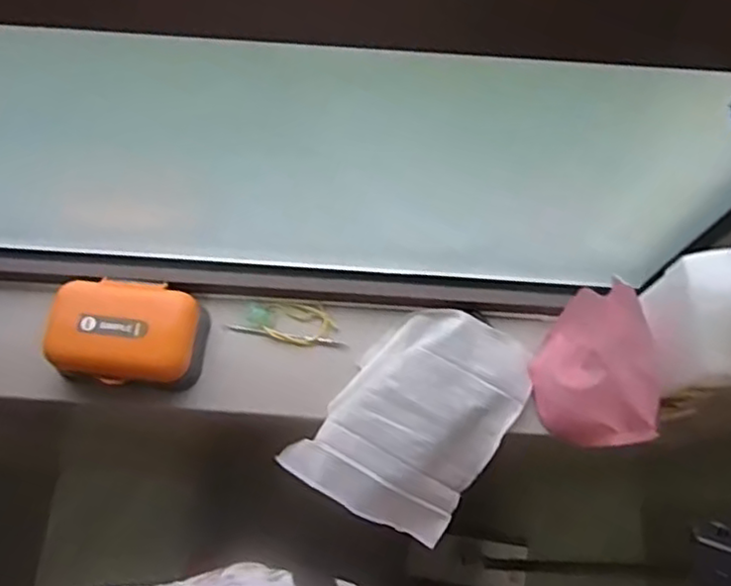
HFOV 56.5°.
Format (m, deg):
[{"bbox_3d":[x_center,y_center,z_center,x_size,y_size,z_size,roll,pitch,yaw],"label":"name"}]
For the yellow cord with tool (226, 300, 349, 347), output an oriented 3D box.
[{"bbox_3d":[-0.068,0.025,0.610,0.100,0.013,0.038,9,71,2],"label":"yellow cord with tool"}]

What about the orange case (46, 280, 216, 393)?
[{"bbox_3d":[-0.200,0.034,0.583,0.117,0.055,0.085,8,71,2],"label":"orange case"}]

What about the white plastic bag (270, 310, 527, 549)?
[{"bbox_3d":[0.043,0.106,0.591,0.146,0.046,0.196,33,73,10],"label":"white plastic bag"}]

